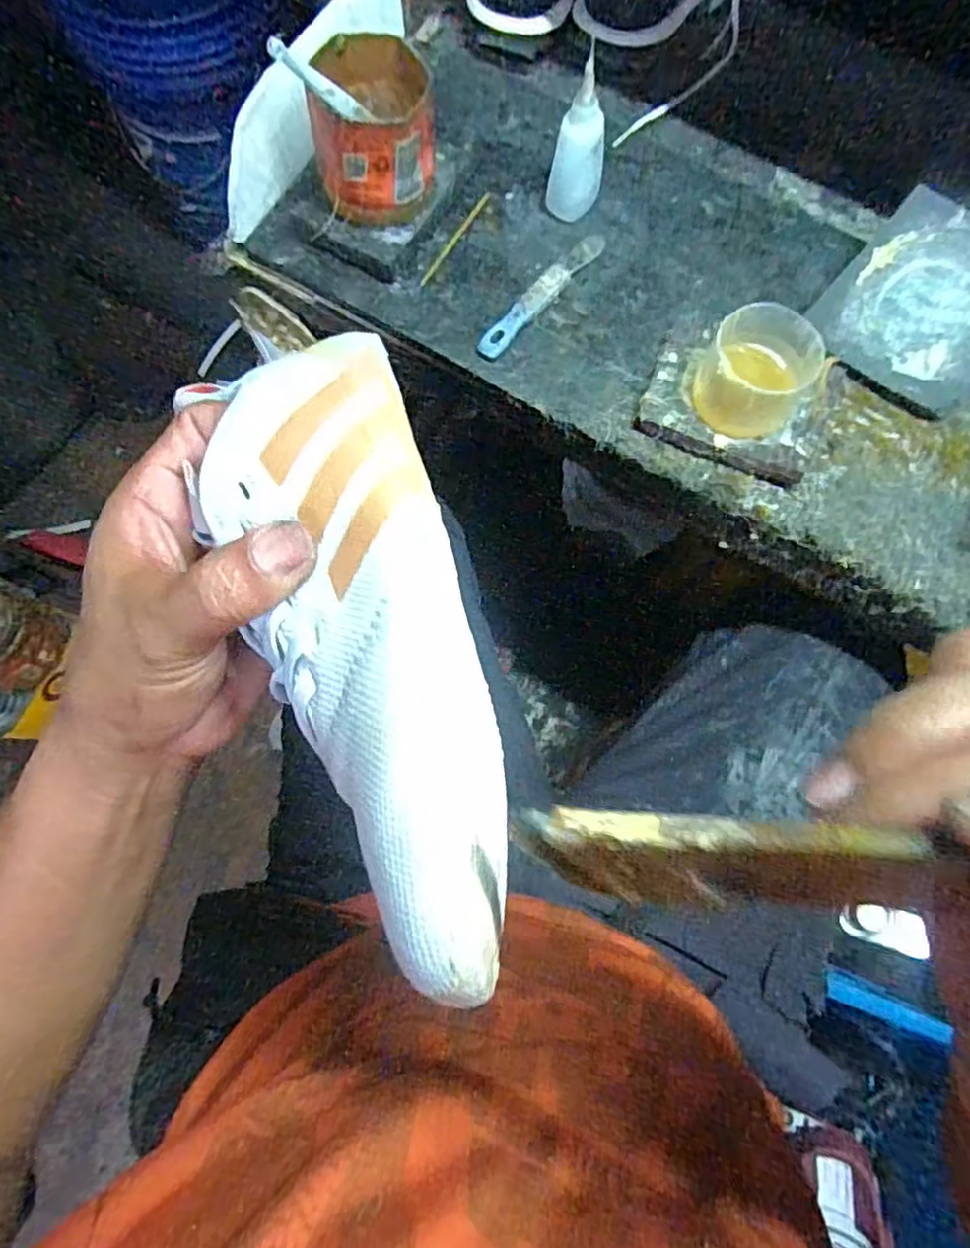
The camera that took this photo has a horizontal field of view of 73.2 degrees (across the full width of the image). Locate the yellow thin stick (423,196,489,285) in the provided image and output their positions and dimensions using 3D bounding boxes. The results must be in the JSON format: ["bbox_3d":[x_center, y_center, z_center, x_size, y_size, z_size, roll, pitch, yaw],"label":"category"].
[{"bbox_3d":[-0.022,-0.287,0.488,0.005,0.004,0.095,30,79,6],"label":"yellow thin stick"}]

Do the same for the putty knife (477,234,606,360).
[{"bbox_3d":[0.043,-0.241,0.474,0.018,0.011,0.136,39,80,8],"label":"putty knife"}]

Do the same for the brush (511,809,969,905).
[{"bbox_3d":[0.069,0.042,0.107,0.138,0.008,0.016,-5,76,28],"label":"brush"}]

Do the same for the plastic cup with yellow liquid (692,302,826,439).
[{"bbox_3d":[0.171,-0.158,0.419,0.063,0.054,0.070,31,79,6],"label":"plastic cup with yellow liquid"}]

